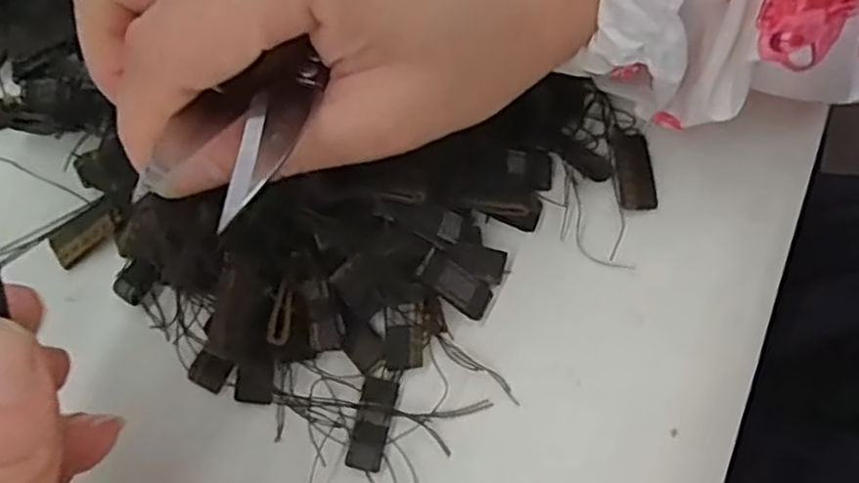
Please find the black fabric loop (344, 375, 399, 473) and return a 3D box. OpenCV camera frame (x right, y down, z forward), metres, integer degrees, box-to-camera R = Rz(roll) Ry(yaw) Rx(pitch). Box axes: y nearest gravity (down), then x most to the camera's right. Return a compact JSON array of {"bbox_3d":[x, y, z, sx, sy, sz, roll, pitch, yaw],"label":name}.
[{"bbox_3d":[-0.015,0.048,0.189,0.009,0.004,0.023,13,76,2],"label":"black fabric loop"}]

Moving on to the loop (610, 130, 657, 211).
[{"bbox_3d":[0.059,-0.021,0.212,0.011,0.004,0.024,-3,76,-2],"label":"loop"}]

